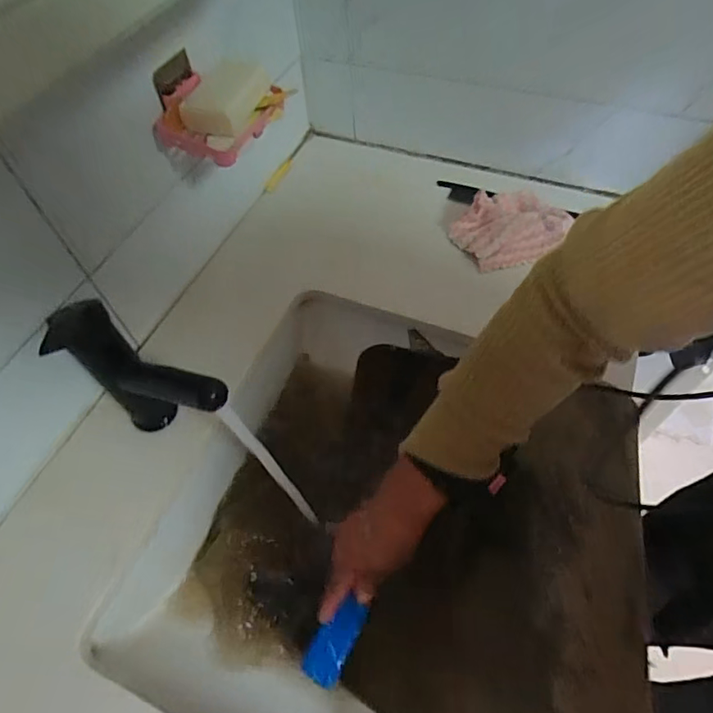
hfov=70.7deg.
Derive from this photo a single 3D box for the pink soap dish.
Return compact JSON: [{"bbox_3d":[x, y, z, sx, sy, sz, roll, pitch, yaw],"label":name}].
[{"bbox_3d":[-0.137,-0.255,0.516,0.090,0.044,0.133,25,62,19],"label":"pink soap dish"}]

